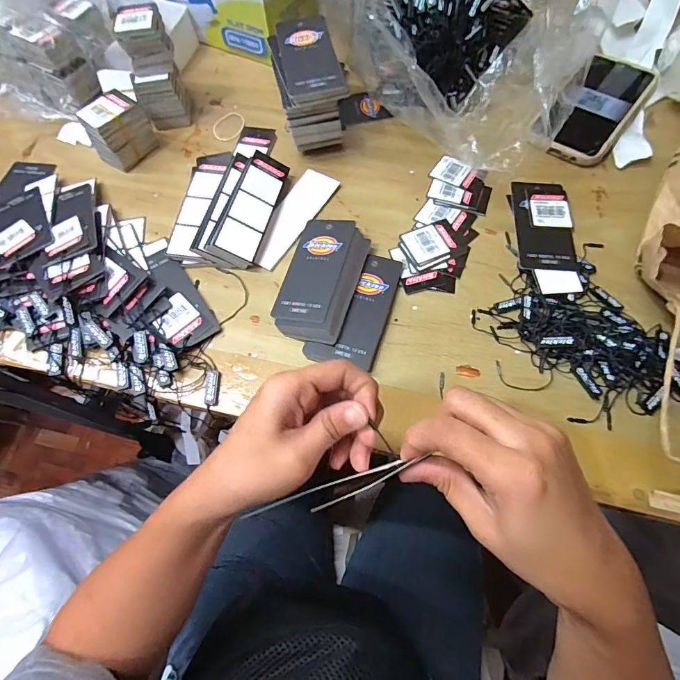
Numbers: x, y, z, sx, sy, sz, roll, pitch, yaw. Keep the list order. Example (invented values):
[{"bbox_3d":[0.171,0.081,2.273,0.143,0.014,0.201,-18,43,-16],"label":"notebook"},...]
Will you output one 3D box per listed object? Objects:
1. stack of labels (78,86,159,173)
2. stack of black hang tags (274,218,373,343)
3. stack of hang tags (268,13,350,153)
[{"bbox_3d":[-0.226,-0.219,0.414,0.038,0.053,0.059,39,72,18],"label":"stack of labels"},{"bbox_3d":[-0.017,-0.055,0.352,0.065,0.016,0.118,15,67,9],"label":"stack of black hang tags"},{"bbox_3d":[-0.032,-0.255,0.409,0.062,0.081,0.106,-14,65,-4],"label":"stack of hang tags"}]

